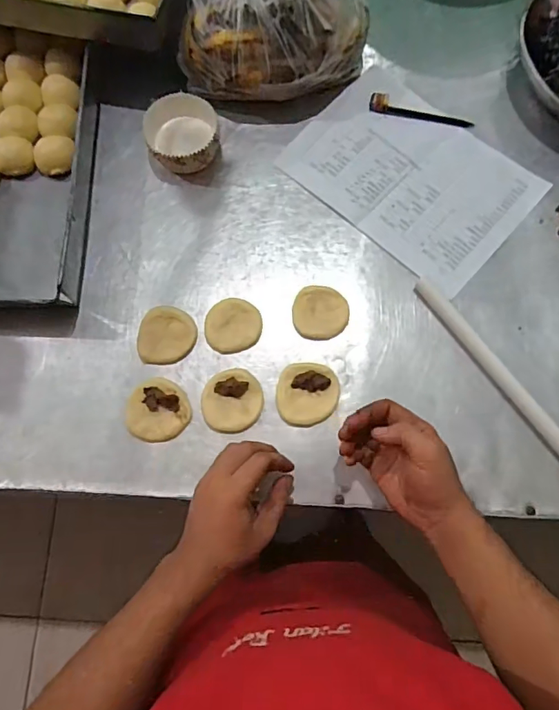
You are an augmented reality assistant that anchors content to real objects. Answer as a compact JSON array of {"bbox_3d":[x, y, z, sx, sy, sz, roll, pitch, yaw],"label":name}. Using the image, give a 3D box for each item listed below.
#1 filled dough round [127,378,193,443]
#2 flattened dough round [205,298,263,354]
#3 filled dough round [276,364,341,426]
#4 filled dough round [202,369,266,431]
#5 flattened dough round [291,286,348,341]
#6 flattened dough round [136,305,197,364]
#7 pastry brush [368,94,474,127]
[{"bbox_3d":[-0.141,0.063,0.560,0.070,0.009,0.072,0,75,1],"label":"filled dough round"},{"bbox_3d":[-0.055,-0.036,0.581,0.066,0.008,0.064,0,75,1],"label":"flattened dough round"},{"bbox_3d":[0.033,0.044,0.559,0.070,0.014,0.071,0,75,1],"label":"filled dough round"},{"bbox_3d":[-0.054,0.052,0.560,0.068,0.010,0.073,0,75,1],"label":"filled dough round"},{"bbox_3d":[0.050,-0.052,0.587,0.066,0.013,0.069,0,75,1],"label":"flattened dough round"},{"bbox_3d":[-0.135,-0.024,0.578,0.068,0.014,0.068,0,75,1],"label":"flattened dough round"},{"bbox_3d":[0.191,-0.329,0.650,0.139,0.015,0.026,9,75,3],"label":"pastry brush"}]

